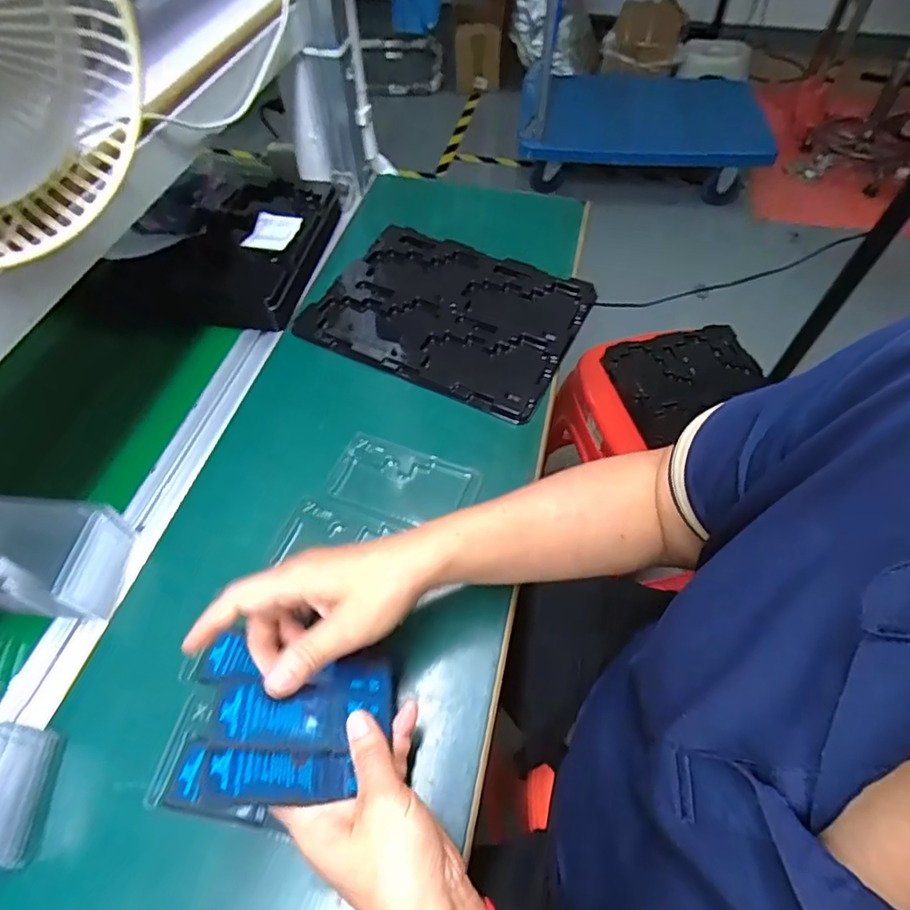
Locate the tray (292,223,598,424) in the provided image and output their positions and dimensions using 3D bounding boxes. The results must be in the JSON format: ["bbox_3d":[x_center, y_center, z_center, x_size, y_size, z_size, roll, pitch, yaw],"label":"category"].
[{"bbox_3d":[-0.007,-0.160,0.626,0.271,0.021,0.210,22,58,15],"label":"tray"}]

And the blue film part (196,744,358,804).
[{"bbox_3d":[-0.095,0.173,0.304,0.078,0.009,0.025,14,54,-20],"label":"blue film part"}]

